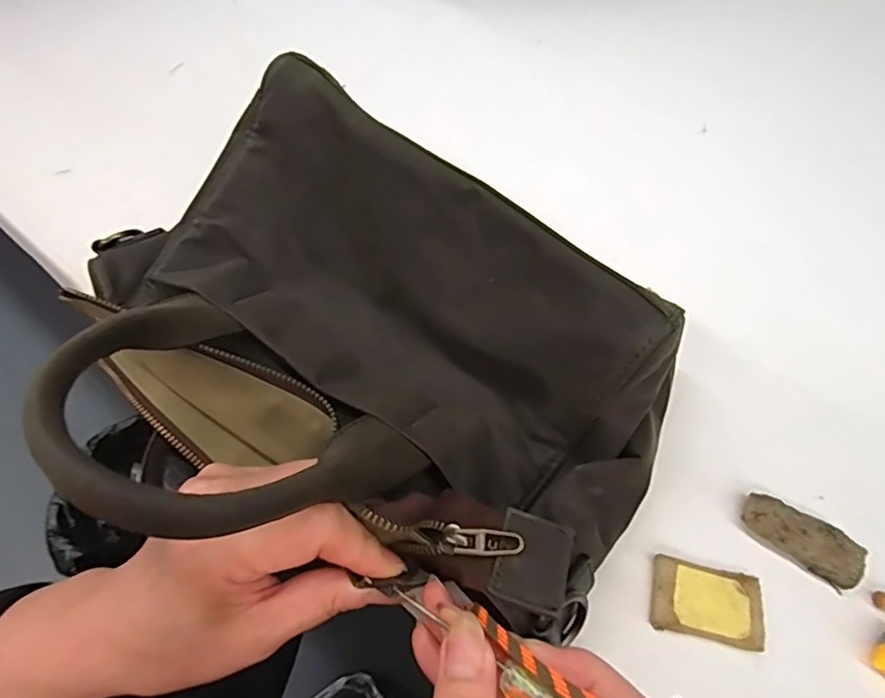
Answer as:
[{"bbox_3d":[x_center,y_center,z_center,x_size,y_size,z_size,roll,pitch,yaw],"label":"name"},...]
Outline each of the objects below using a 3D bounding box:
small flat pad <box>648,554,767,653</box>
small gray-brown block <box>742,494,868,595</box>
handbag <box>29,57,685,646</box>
[{"bbox_3d":[0.118,0.113,0.245,0.047,0.009,0.030,11,60,5],"label":"small flat pad"},{"bbox_3d":[0.169,0.089,0.258,0.052,0.012,0.023,31,64,15],"label":"small gray-brown block"},{"bbox_3d":[-0.041,-0.003,0.230,0.270,0.098,0.184,38,67,18],"label":"handbag"}]

